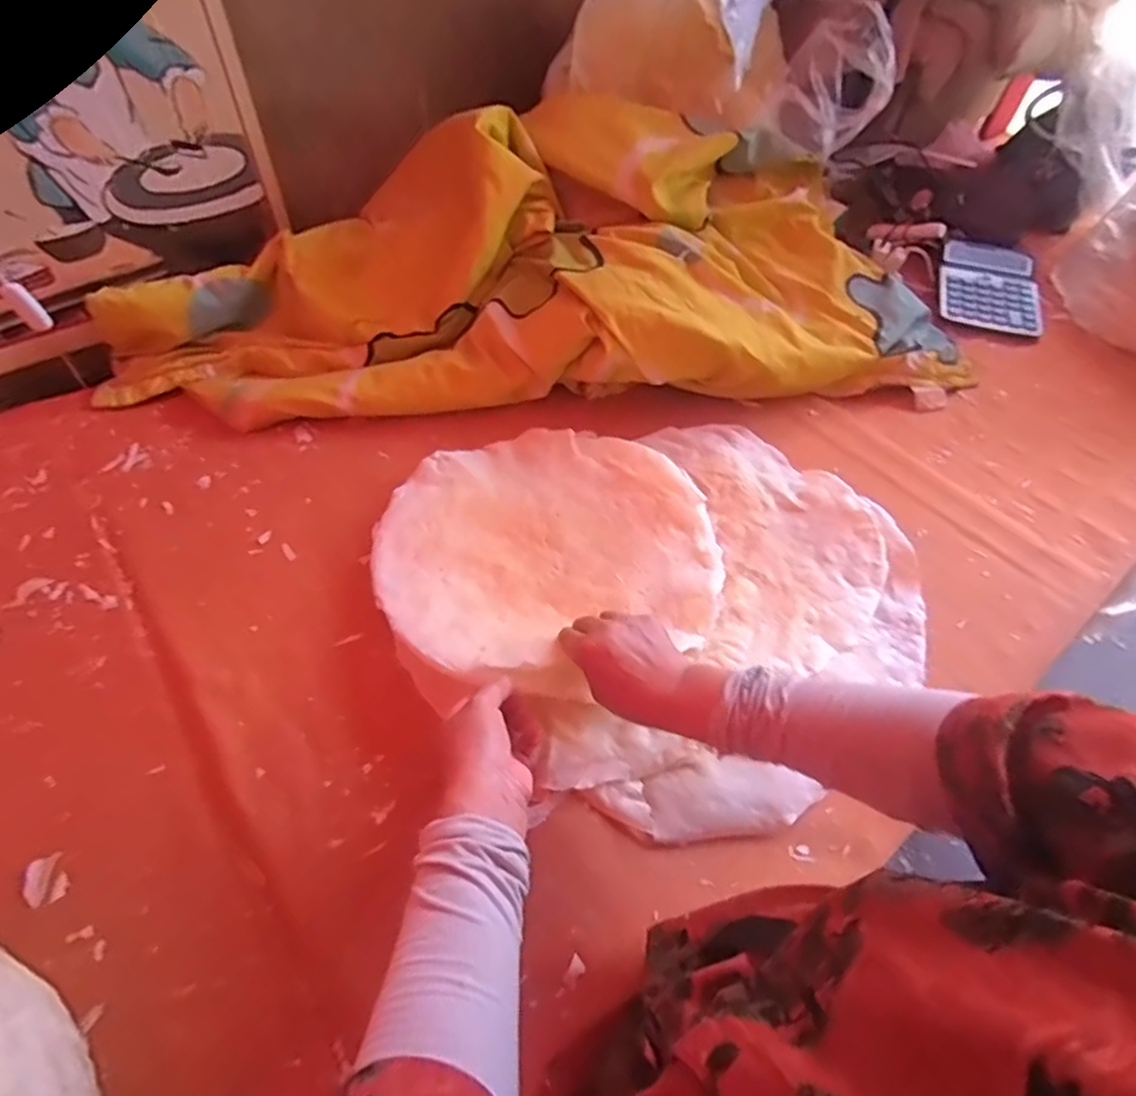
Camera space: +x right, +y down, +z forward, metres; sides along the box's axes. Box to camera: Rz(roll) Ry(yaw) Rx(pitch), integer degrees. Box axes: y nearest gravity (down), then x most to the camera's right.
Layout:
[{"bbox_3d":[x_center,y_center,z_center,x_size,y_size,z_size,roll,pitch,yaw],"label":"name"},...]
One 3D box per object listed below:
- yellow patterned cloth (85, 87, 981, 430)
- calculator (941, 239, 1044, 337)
[{"bbox_3d":[-0.039,-0.384,0.843,1.085,0.226,0.384,-2,54,-4],"label":"yellow patterned cloth"},{"bbox_3d":[0.686,-0.424,1.019,0.150,0.045,0.181,15,54,8],"label":"calculator"}]

